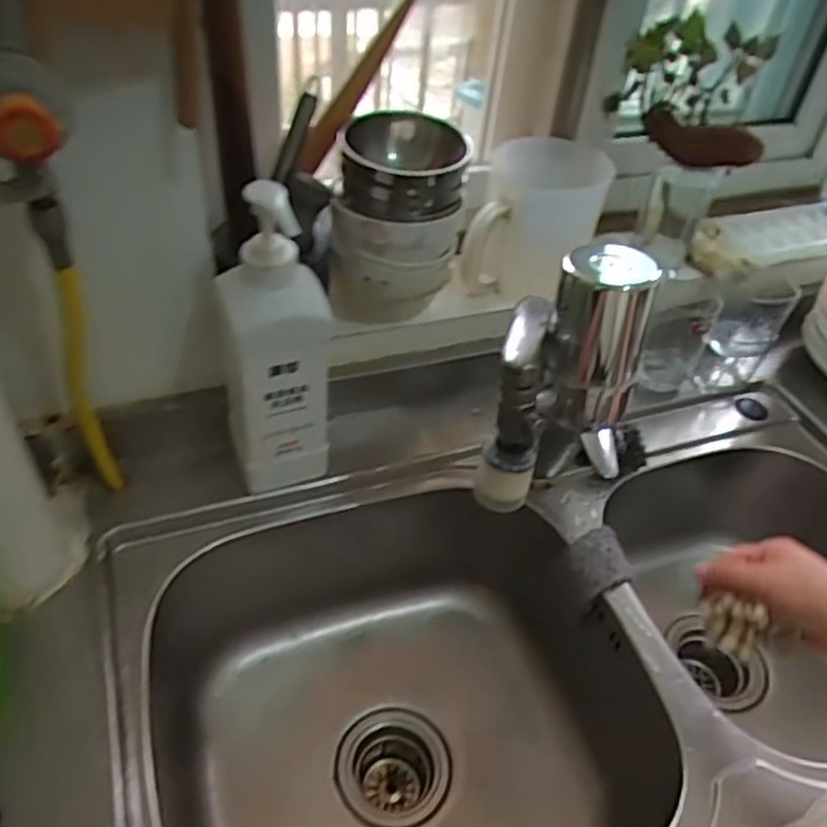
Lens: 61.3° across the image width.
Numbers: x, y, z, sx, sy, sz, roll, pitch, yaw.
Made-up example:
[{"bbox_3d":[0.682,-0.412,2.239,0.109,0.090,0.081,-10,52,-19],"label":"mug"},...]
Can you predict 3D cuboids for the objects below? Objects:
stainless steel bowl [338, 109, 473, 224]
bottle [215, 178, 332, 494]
[{"bbox_3d":[-0.009,-0.234,0.656,0.115,0.061,0.131,5,43,-1],"label":"stainless steel bowl"},{"bbox_3d":[-0.122,-0.070,0.600,0.082,0.275,0.100,-9,45,-16],"label":"bottle"}]

